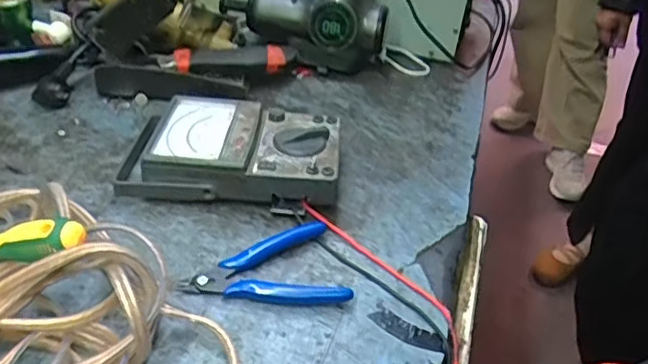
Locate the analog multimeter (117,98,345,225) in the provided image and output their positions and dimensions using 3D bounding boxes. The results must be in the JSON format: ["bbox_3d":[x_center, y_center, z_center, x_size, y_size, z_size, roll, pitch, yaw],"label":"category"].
[{"bbox_3d":[-0.080,-0.028,0.557,0.183,0.049,0.118,8,35,1],"label":"analog multimeter"}]

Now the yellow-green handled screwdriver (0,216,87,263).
[{"bbox_3d":[-0.211,0.041,0.388,0.129,0.020,0.019,-10,30,21],"label":"yellow-green handled screwdriver"}]

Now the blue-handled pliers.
[{"bbox_3d":[-0.046,0.062,0.473,0.120,0.015,0.079,2,36,-8],"label":"blue-handled pliers"}]

